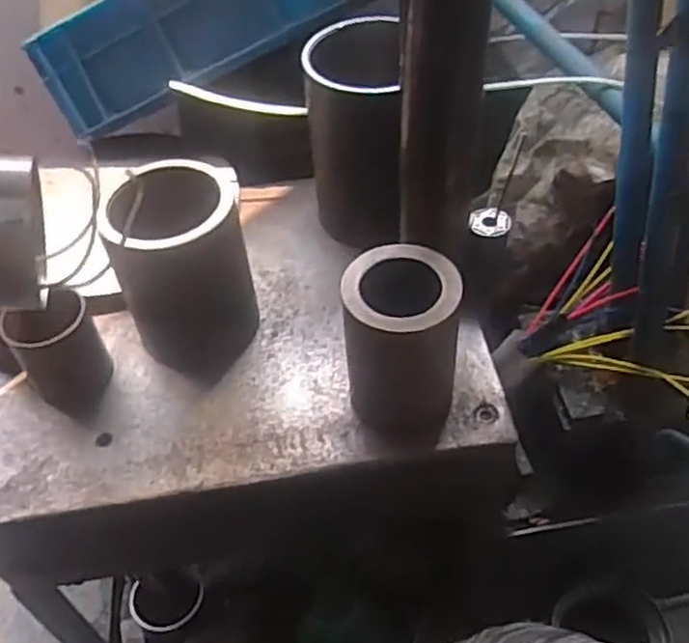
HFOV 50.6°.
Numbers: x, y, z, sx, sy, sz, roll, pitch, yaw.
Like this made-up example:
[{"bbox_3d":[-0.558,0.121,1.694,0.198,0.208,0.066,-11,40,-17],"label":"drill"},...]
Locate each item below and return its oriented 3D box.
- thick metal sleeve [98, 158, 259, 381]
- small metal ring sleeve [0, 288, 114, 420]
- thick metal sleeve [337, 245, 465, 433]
[{"bbox_3d":[-0.137,-0.045,0.641,0.107,0.171,0.117,-12,49,-6],"label":"thick metal sleeve"},{"bbox_3d":[-0.245,0.025,0.627,0.069,0.087,0.071,-24,51,-16],"label":"small metal ring sleeve"},{"bbox_3d":[0.046,0.019,0.576,0.086,0.124,0.102,-1,49,4],"label":"thick metal sleeve"}]

